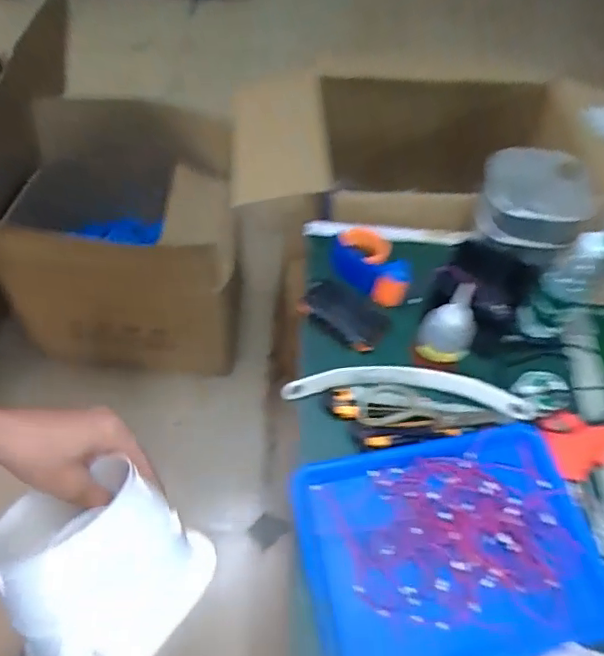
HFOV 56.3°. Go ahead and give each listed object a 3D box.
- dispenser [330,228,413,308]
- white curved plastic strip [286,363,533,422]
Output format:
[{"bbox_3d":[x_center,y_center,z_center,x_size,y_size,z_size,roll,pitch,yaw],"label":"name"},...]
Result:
[{"bbox_3d":[0.107,-0.098,0.895,0.112,0.079,0.167,-11,39,-11],"label":"dispenser"},{"bbox_3d":[0.144,0.079,0.770,0.334,0.015,0.061,6,55,0],"label":"white curved plastic strip"}]

